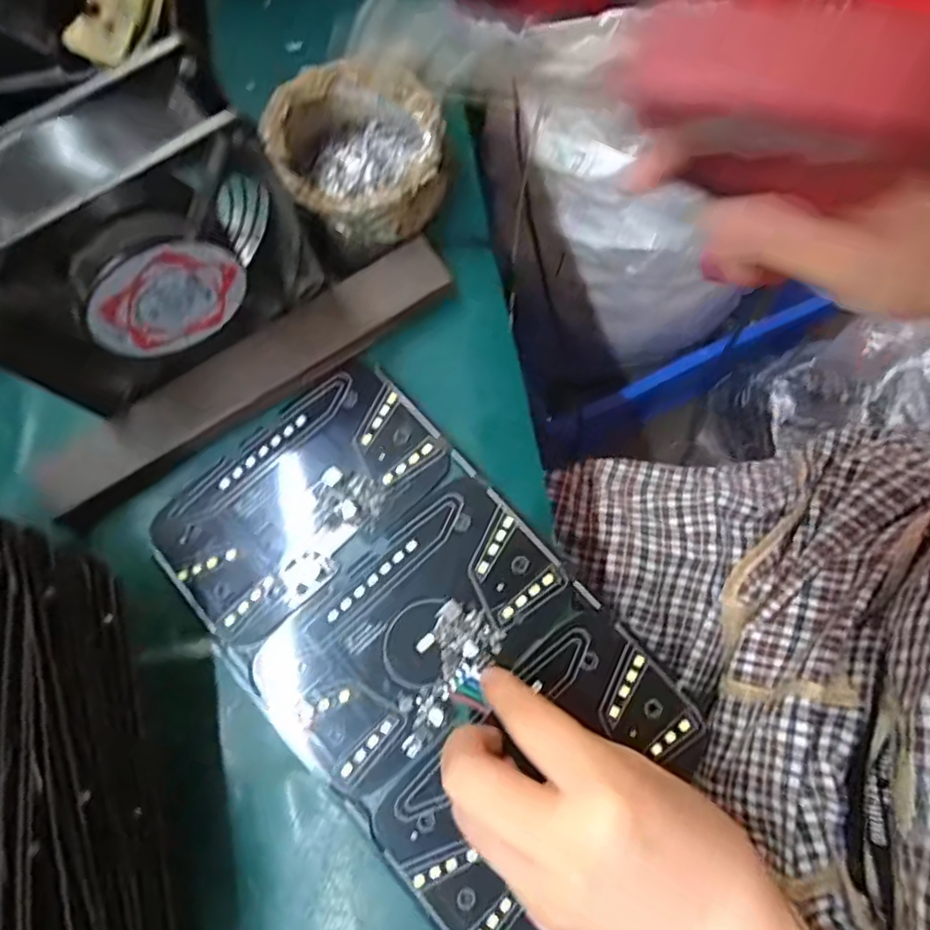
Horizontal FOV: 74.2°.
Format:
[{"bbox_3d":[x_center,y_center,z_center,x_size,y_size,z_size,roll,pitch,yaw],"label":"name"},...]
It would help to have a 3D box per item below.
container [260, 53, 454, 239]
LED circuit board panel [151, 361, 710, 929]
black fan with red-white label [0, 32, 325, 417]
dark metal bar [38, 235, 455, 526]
[{"bbox_3d":[-0.049,-0.152,0.301,0.084,0.035,0.087,0,75,-1],"label":"container"},{"bbox_3d":[-0.025,0.068,0.267,0.134,0.010,0.224,-41,79,-11],"label":"LED circuit board panel"},{"bbox_3d":[-0.127,-0.080,0.236,0.121,0.102,0.046,-35,78,-9],"label":"black fan with red-white label"},{"bbox_3d":[-0.100,-0.044,0.287,0.204,0.017,0.035,-34,78,-9],"label":"dark metal bar"}]

